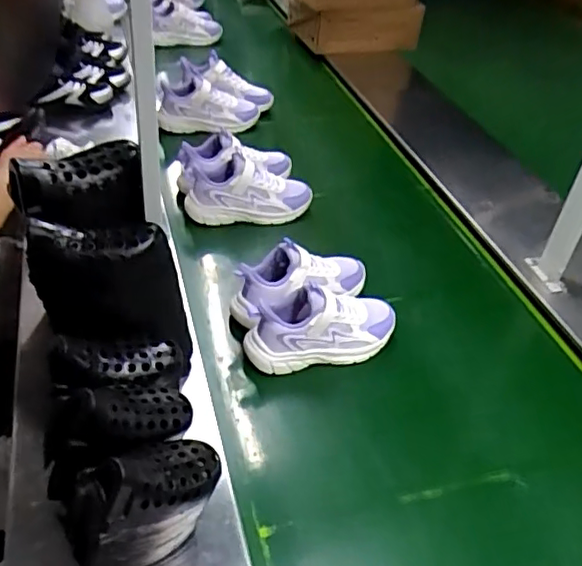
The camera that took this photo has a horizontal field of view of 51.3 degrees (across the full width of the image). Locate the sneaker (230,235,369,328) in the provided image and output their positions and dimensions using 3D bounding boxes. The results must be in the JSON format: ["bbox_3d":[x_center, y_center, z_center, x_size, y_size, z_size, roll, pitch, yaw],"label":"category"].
[{"bbox_3d":[0.021,0.000,0.936,0.231,0.116,0.092,-21,47,-29],"label":"sneaker"}]

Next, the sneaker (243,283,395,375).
[{"bbox_3d":[0.052,0.055,0.871,0.223,0.106,0.092,-17,45,-25],"label":"sneaker"}]

